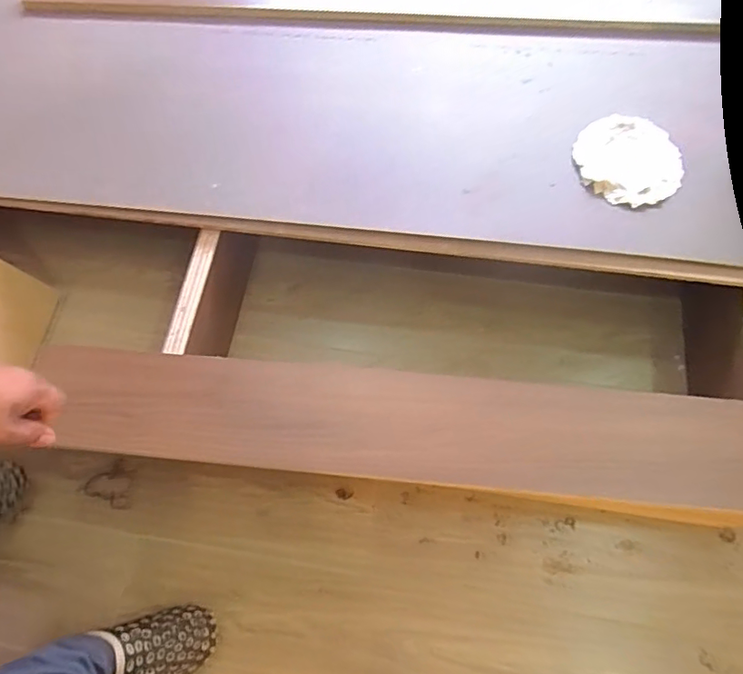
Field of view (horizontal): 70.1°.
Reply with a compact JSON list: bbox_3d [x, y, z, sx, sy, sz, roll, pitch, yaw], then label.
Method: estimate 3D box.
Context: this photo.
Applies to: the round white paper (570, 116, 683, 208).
[{"bbox_3d":[0.453,-0.312,0.927,0.175,0.022,0.174,-1,67,2],"label":"round white paper"}]

